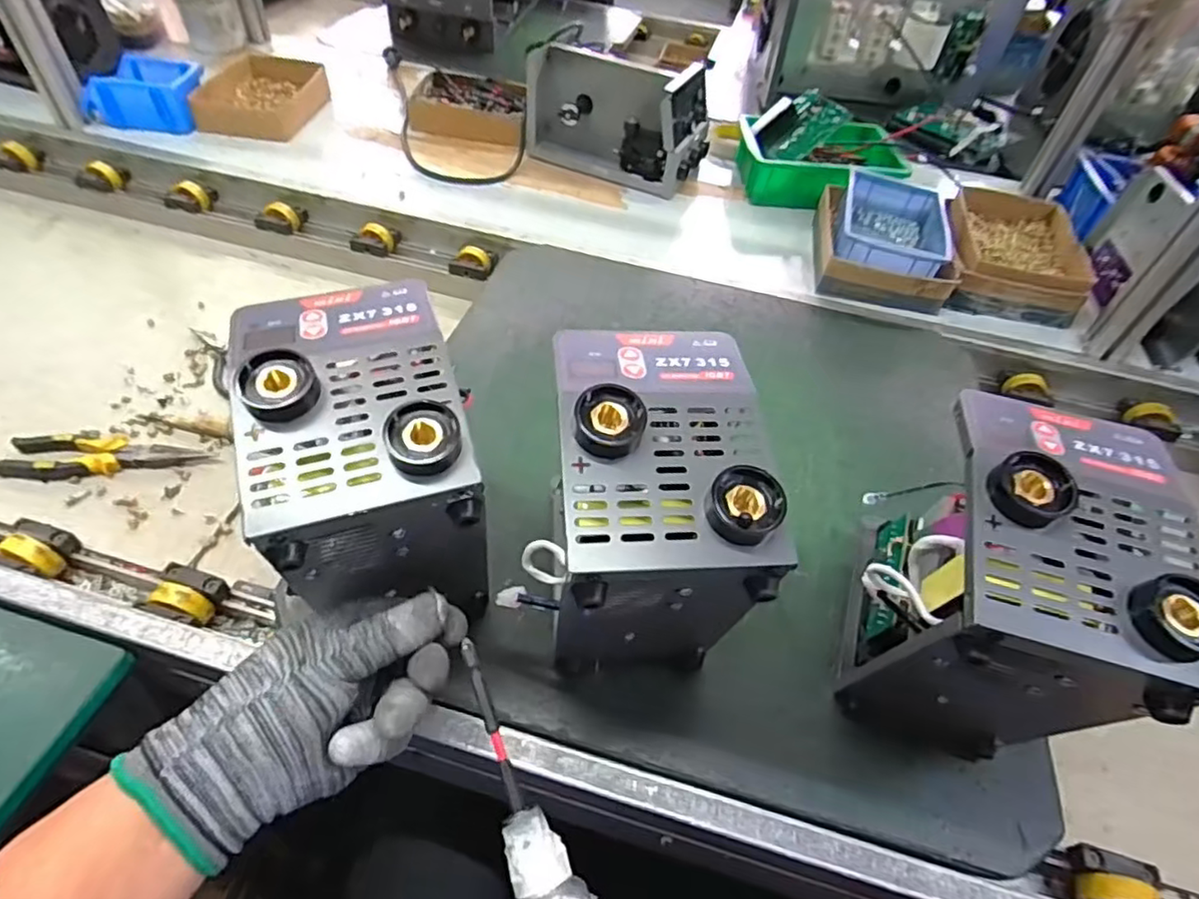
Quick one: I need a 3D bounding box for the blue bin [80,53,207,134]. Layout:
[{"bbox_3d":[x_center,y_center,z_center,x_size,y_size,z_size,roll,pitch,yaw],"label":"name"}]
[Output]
[{"bbox_3d":[-0.692,-0.548,0.970,0.140,0.057,0.115,7,49,0],"label":"blue bin"}]

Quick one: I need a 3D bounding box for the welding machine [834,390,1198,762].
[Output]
[{"bbox_3d":[0.245,0.095,0.414,0.130,0.225,0.166,16,49,7],"label":"welding machine"}]

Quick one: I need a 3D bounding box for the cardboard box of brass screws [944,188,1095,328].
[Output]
[{"bbox_3d":[0.555,-0.277,0.871,0.165,0.061,0.250,13,49,5],"label":"cardboard box of brass screws"}]

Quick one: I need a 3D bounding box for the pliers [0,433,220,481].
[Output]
[{"bbox_3d":[-0.504,0.002,0.653,0.195,0.011,0.053,-3,50,-9],"label":"pliers"}]

